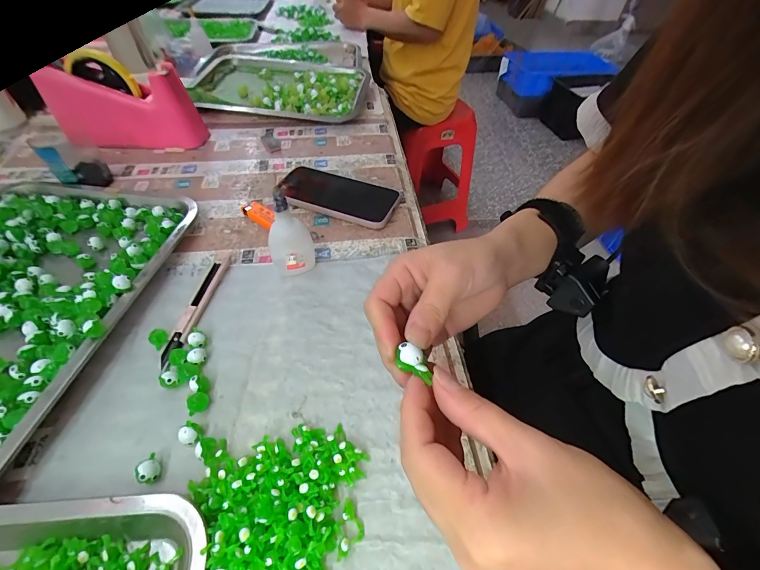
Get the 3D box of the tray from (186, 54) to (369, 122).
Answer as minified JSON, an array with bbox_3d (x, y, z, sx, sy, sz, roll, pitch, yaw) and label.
[{"bbox_3d":[-0.174,-0.368,0.643,0.290,0.040,0.214,3,49,1],"label":"tray"}]

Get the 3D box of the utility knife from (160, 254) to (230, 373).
[{"bbox_3d":[-0.183,0.020,0.351,0.017,0.010,0.135,7,50,4],"label":"utility knife"}]

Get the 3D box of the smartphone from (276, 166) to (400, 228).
[{"bbox_3d":[-0.056,-0.123,0.467,0.161,0.018,0.090,16,51,12],"label":"smartphone"}]

